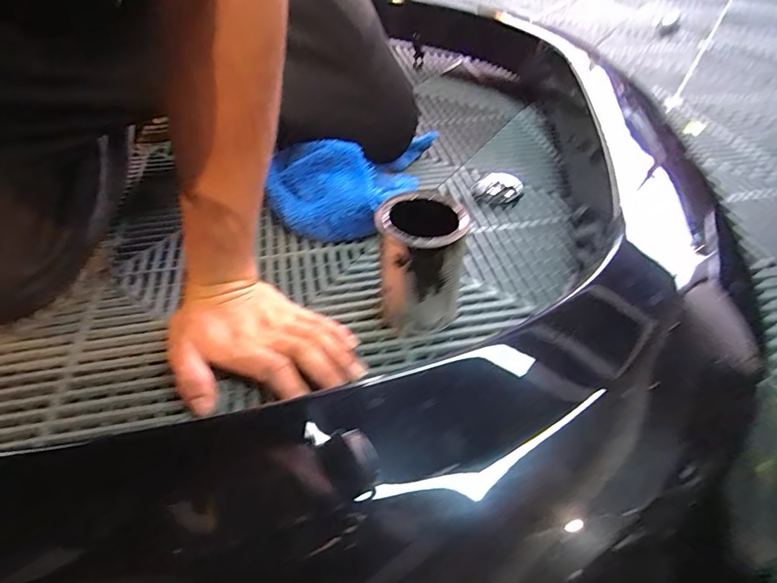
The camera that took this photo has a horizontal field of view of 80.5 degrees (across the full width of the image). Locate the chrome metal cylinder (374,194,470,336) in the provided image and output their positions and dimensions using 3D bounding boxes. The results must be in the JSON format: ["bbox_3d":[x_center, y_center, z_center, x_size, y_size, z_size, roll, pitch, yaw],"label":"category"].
[{"bbox_3d":[0.031,-0.023,0.393,0.080,0.107,0.072,3,44,4],"label":"chrome metal cylinder"}]

